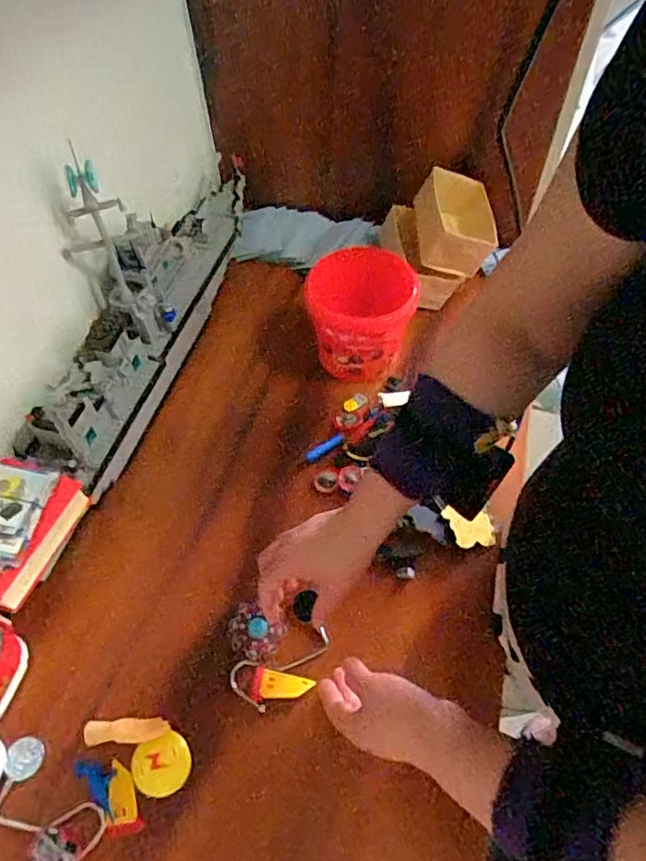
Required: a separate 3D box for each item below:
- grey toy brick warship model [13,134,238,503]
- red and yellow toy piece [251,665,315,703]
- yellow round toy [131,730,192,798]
[{"bbox_3d":[-0.214,-0.202,0.704,0.095,0.250,0.532,13,57,9],"label":"grey toy brick warship model"},{"bbox_3d":[-0.038,0.243,0.549,0.056,0.004,0.030,5,56,4],"label":"red and yellow toy piece"},{"bbox_3d":[-0.144,0.296,0.512,0.049,0.015,0.046,0,56,0],"label":"yellow round toy"}]

